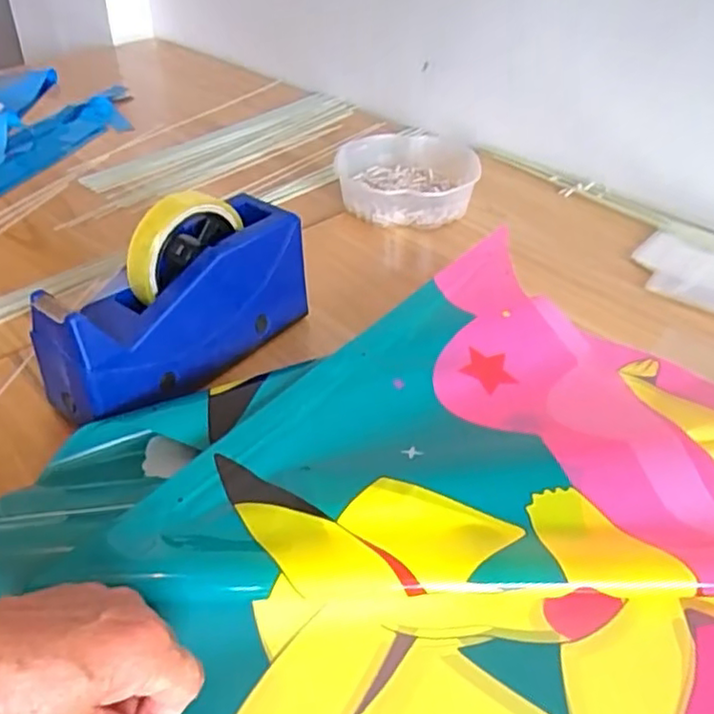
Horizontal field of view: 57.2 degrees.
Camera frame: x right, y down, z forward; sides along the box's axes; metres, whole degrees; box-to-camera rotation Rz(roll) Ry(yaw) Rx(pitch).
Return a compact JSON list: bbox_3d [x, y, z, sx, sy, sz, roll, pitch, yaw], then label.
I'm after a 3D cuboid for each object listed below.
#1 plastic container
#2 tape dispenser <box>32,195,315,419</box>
[{"bbox_3d":[0.056,-0.198,0.732,0.157,0.046,0.158,0,38,-4],"label":"plastic container"},{"bbox_3d":[-0.129,-0.038,0.467,0.064,0.129,0.215,29,47,30],"label":"tape dispenser"}]

